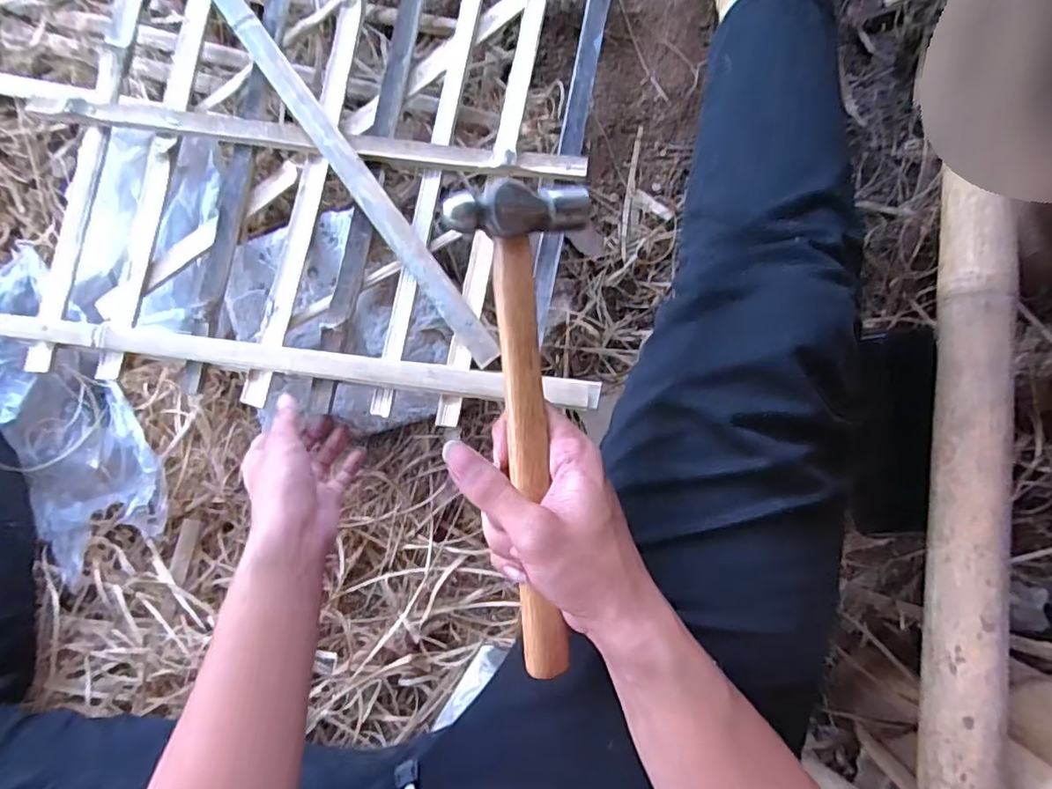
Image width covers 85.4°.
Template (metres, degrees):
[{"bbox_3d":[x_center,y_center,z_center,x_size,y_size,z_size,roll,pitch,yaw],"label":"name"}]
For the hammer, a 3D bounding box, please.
[{"bbox_3d":[0.003,0.022,0.309,0.068,0.025,0.264,-3,94,5],"label":"hammer"}]

